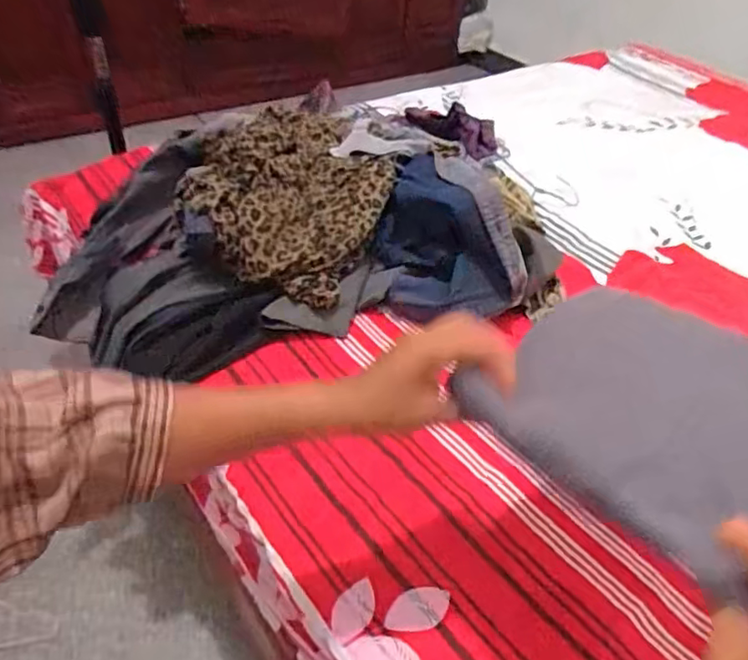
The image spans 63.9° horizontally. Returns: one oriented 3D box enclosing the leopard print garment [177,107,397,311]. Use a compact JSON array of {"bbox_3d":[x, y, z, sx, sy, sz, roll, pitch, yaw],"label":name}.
[{"bbox_3d":[-0.111,-0.217,0.914,0.279,0.109,0.429,14,42,10],"label":"leopard print garment"}]

